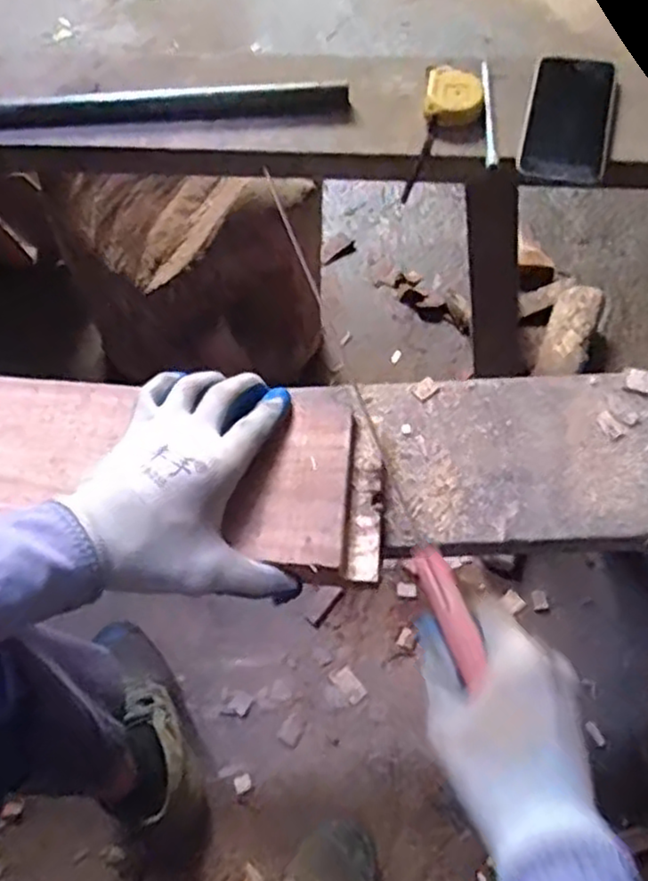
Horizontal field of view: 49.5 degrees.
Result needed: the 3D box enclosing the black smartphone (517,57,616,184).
[{"bbox_3d":[0.228,-0.304,0.656,0.074,0.014,0.143,10,69,14],"label":"black smartphone"}]

